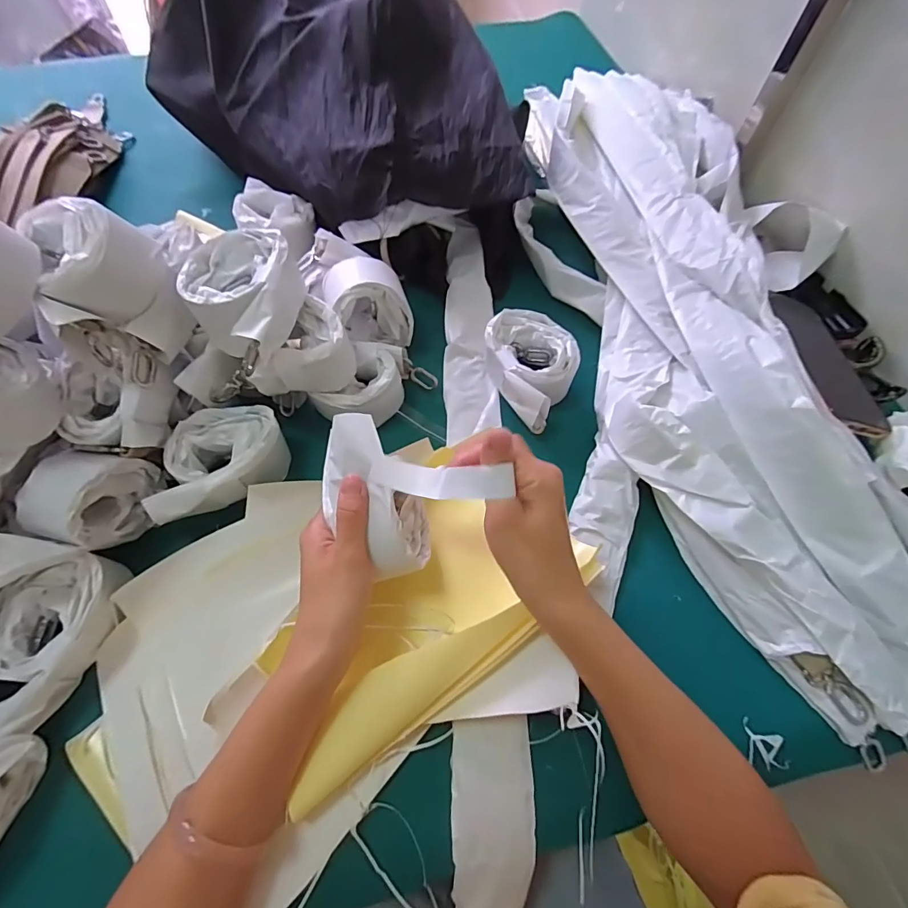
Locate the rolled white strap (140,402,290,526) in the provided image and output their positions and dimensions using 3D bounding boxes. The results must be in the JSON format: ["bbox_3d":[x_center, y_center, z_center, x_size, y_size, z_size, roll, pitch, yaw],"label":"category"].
[{"bbox_3d":[-0.202,0.004,0.378,0.111,0.035,0.084,-23,65,-11],"label":"rolled white strap"}]

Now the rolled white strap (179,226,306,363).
[{"bbox_3d":[-0.166,-0.122,0.353,0.079,0.055,0.108,3,63,1],"label":"rolled white strap"}]

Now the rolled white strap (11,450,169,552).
[{"bbox_3d":[-0.283,0.035,0.346,0.046,0.070,0.074,10,63,5],"label":"rolled white strap"}]

